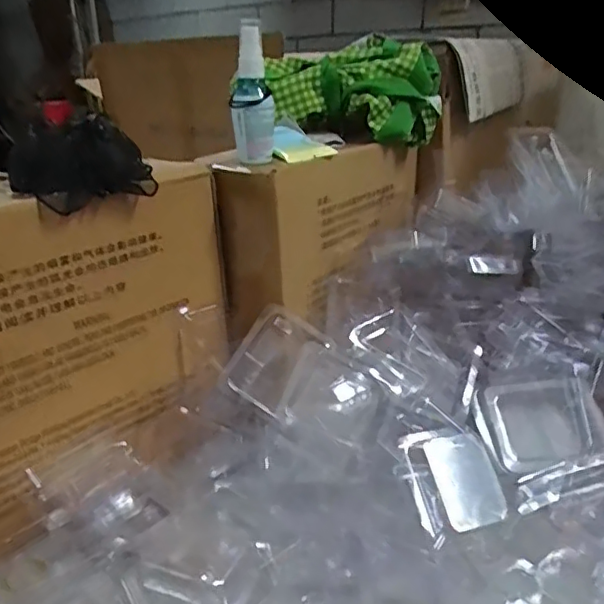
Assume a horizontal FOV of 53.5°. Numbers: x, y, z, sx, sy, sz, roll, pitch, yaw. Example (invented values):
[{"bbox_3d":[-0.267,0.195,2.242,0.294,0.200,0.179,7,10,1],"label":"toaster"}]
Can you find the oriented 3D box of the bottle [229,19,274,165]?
[{"bbox_3d":[-0.045,-0.187,0.540,0.036,0.119,0.039,-4,22,-6],"label":"bottle"}]

